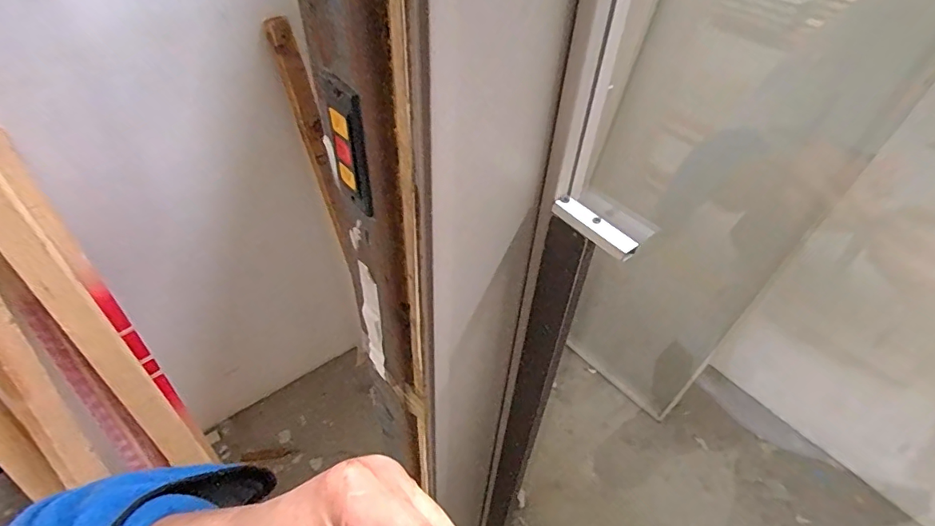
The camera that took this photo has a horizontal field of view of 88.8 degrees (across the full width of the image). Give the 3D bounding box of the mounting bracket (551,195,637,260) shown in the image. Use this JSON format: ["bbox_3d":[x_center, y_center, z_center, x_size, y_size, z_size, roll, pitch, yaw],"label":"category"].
[{"bbox_3d":[0.094,-0.027,0.358,0.022,0.008,0.071,-27,52,-27],"label":"mounting bracket"}]

